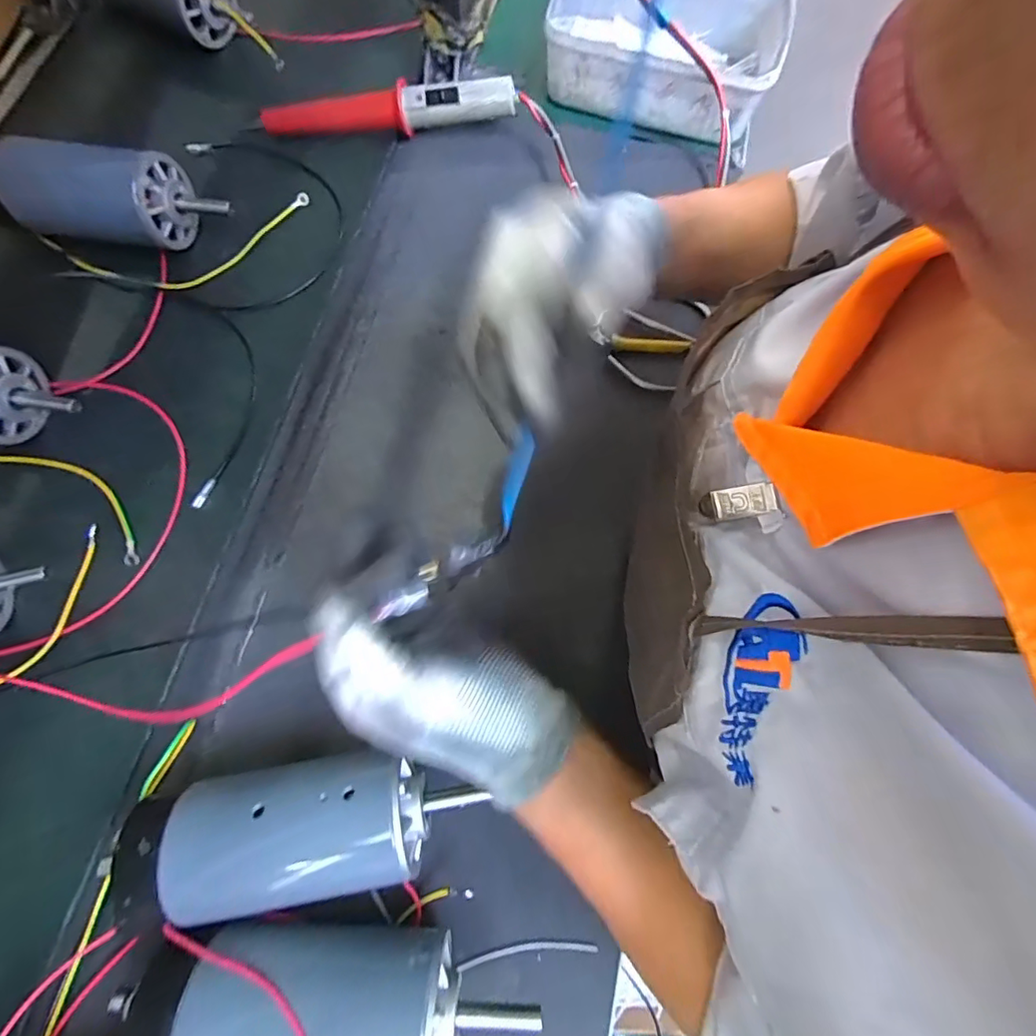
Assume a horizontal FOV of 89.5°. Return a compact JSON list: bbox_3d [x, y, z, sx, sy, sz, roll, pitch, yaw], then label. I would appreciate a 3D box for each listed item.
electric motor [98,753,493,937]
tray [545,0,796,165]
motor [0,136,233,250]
[{"bbox_3d":[-0.124,0.184,0.311,0.187,0.064,0.070,-9,73,-3],"label":"electric motor"},{"bbox_3d":[0.139,-0.469,0.520,0.232,0.064,0.163,19,74,5],"label":"tray"},{"bbox_3d":[-0.368,-0.282,0.463,0.224,0.070,0.063,3,71,2],"label":"motor"}]

